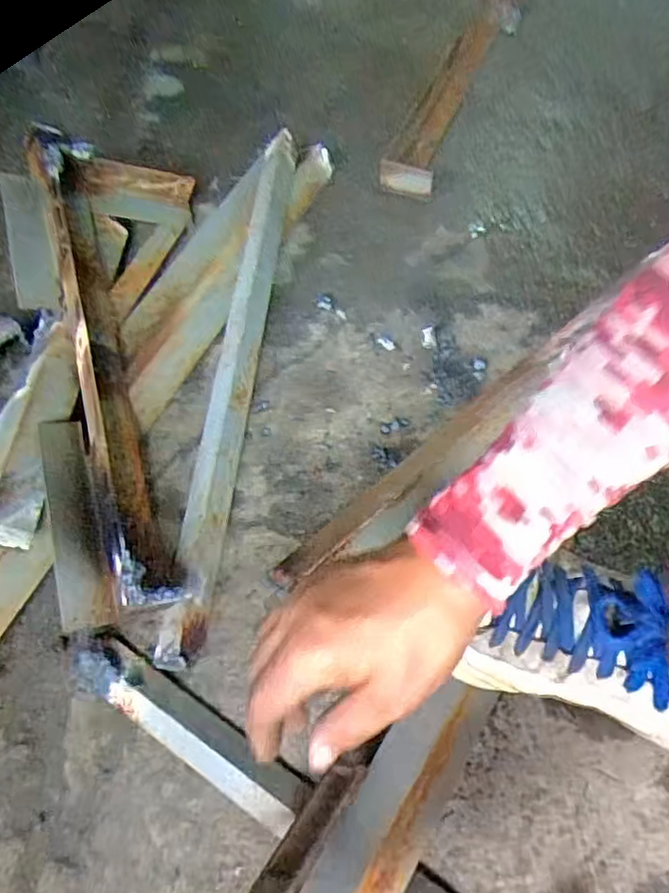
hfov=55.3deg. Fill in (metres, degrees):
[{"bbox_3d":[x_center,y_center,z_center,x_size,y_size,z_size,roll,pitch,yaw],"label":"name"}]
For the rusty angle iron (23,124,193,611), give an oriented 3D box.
[{"bbox_3d":[-0.210,-0.099,0.574,0.050,0.085,0.515,-15,64,-12],"label":"rusty angle iron"}]

